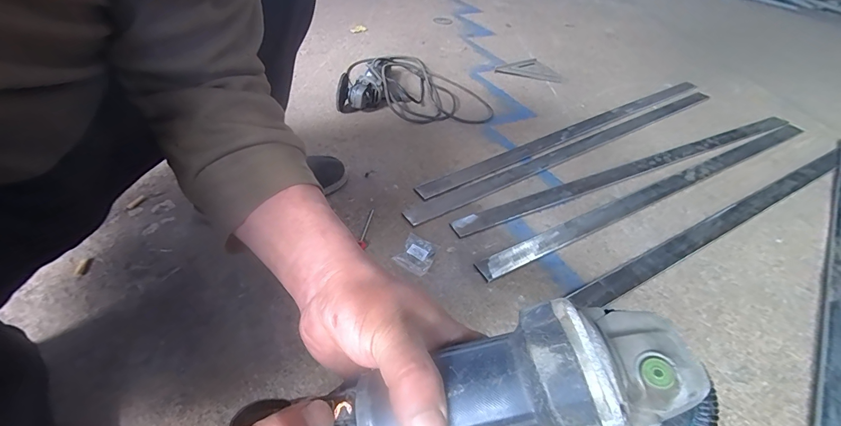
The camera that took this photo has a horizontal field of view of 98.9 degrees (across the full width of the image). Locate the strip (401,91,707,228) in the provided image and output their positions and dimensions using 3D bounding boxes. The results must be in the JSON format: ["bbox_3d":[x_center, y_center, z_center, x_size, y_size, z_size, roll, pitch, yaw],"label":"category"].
[{"bbox_3d":[0.411,-0.172,0.882,1.038,0.014,0.052,-23,50,-27],"label":"strip"}]

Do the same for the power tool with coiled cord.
[{"bbox_3d":[-0.014,-0.400,1.050,0.407,0.068,0.432,1,43,-4],"label":"power tool with coiled cord"}]

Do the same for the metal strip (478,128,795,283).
[{"bbox_3d":[0.567,-0.070,0.784,1.075,0.015,0.044,-19,48,-24],"label":"metal strip"}]

